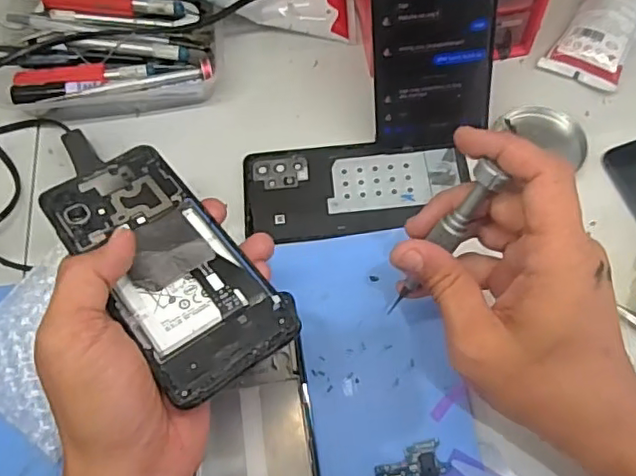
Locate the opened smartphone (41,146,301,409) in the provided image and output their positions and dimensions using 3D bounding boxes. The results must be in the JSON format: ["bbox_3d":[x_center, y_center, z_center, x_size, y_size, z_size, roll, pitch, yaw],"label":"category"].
[{"bbox_3d":[-0.083,0.011,0.319,0.070,0.014,0.157,-36,63,-14],"label":"opened smartphone"}]

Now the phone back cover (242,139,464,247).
[{"bbox_3d":[0.026,-0.036,0.416,0.154,0.005,0.072,-5,64,1],"label":"phone back cover"}]

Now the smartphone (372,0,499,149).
[{"bbox_3d":[0.073,-0.130,0.371,0.076,0.157,0.005,-5,39,0],"label":"smartphone"}]

